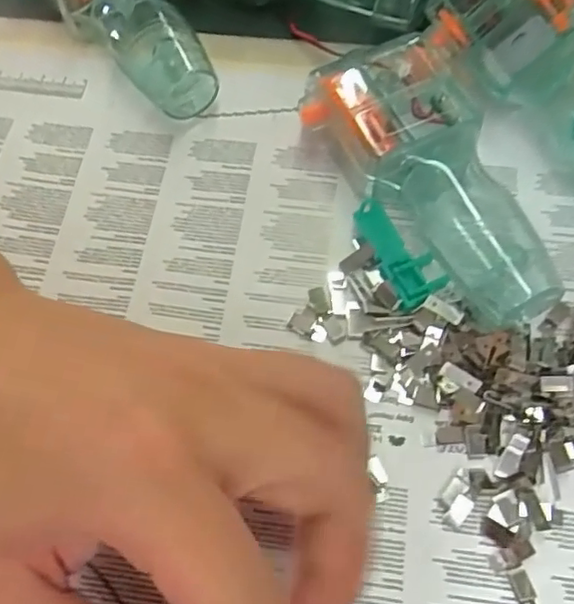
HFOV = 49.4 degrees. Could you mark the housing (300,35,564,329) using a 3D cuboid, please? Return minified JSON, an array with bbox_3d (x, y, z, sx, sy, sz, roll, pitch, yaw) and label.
[{"bbox_3d":[0.052,-0.045,0.228,0.051,0.029,0.117,-24,66,-8],"label":"housing"}]

